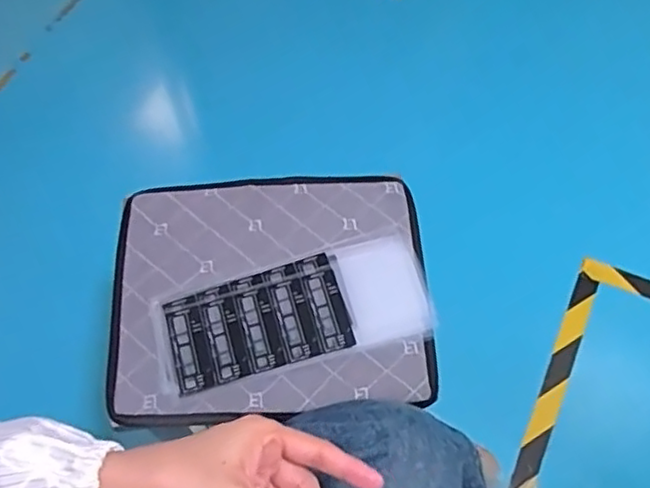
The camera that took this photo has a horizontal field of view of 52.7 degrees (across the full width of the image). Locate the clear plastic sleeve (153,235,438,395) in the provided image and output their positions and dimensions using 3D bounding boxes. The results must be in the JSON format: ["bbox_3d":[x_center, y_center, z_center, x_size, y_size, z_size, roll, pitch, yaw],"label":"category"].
[{"bbox_3d":[-0.031,0.073,0.671,0.273,0.011,0.118,-17,63,-6],"label":"clear plastic sleeve"}]

